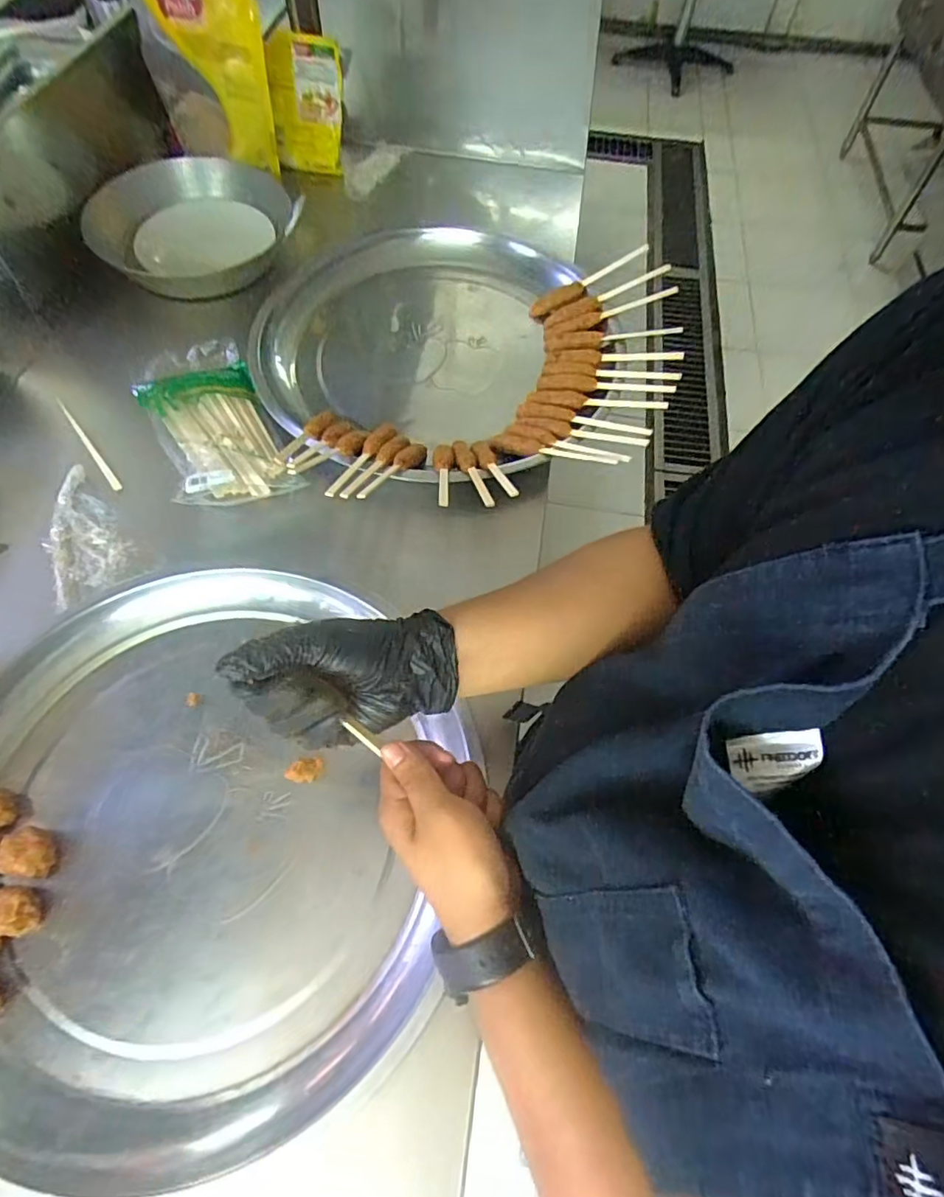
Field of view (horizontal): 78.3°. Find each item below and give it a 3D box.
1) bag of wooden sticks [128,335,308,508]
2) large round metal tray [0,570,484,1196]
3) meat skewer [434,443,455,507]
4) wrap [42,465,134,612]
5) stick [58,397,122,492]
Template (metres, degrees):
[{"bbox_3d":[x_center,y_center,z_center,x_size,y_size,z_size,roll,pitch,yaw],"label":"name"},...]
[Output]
[{"bbox_3d":[-0.316,-0.215,0.705,0.135,0.038,0.274,-26,66,-15],"label":"bag of wooden sticks"},{"bbox_3d":[-0.237,0.186,0.501,0.453,0.040,0.459,9,62,3],"label":"large round metal tray"},{"bbox_3d":[-0.032,-0.145,0.652,0.024,0.020,0.115,0,50,-2],"label":"meat skewer"},{"bbox_3d":[-0.433,-0.074,0.643,0.076,0.013,0.170,-24,65,-14],"label":"wrap"},{"bbox_3d":[-0.469,-0.192,0.705,0.010,0.011,0.175,-35,68,-18],"label":"stick"}]

